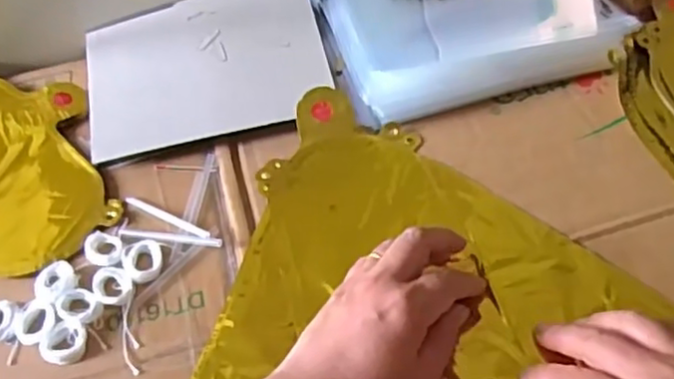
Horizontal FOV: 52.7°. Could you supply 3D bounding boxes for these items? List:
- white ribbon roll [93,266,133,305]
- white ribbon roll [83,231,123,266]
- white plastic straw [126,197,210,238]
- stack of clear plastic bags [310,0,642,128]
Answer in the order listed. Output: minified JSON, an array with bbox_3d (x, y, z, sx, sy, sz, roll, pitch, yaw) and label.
[{"bbox_3d":[-0.148,0.062,0.448,0.023,0.004,0.028,-25,52,-11],"label":"white ribbon roll"},{"bbox_3d":[-0.161,0.041,0.469,0.032,0.004,0.024,32,62,29],"label":"white ribbon roll"},{"bbox_3d":[-0.121,0.020,0.486,0.078,0.005,0.007,22,55,23],"label":"white plastic straw"},{"bbox_3d":[0.103,-0.159,0.585,0.236,0.031,0.220,-14,51,-3],"label":"stack of clear plastic bags"}]

